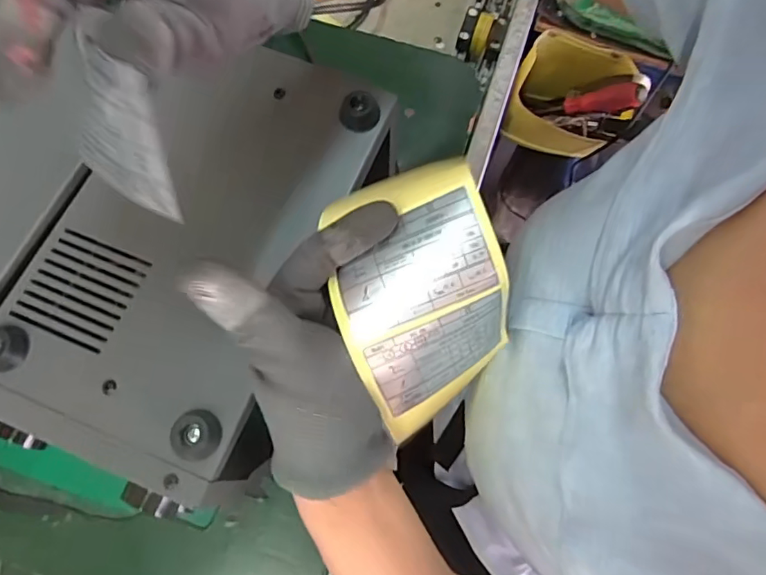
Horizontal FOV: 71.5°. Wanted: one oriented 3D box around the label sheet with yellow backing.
[{"bbox_3d":[0.016,-0.004,0.269,0.076,0.066,0.129,-16,73,-7],"label":"label sheet with yellow backing"}]

